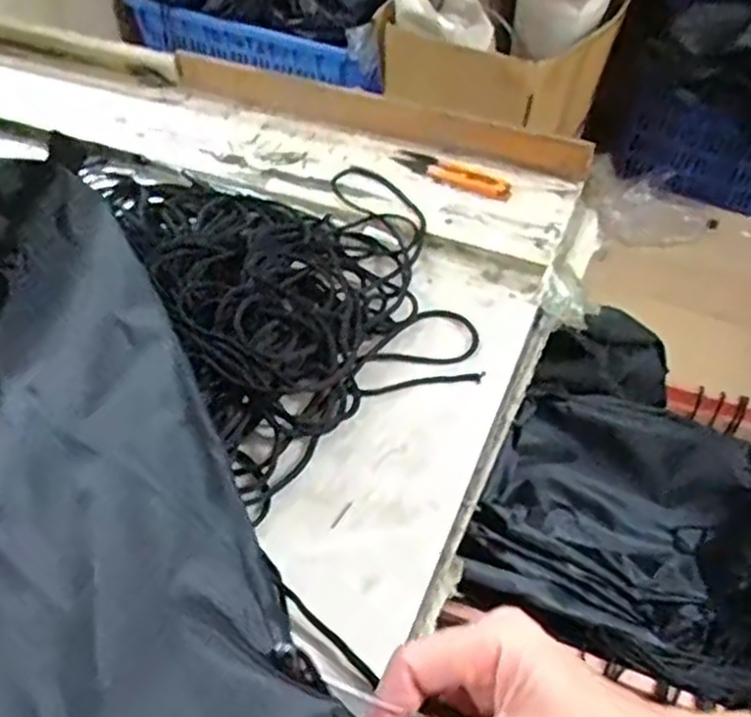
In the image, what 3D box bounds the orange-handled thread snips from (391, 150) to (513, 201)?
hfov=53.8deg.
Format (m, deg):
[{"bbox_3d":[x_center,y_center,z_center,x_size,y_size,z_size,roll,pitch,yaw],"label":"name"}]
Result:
[{"bbox_3d":[0.060,-0.146,0.587,0.100,0.006,0.026,25,51,19],"label":"orange-handled thread snips"}]

